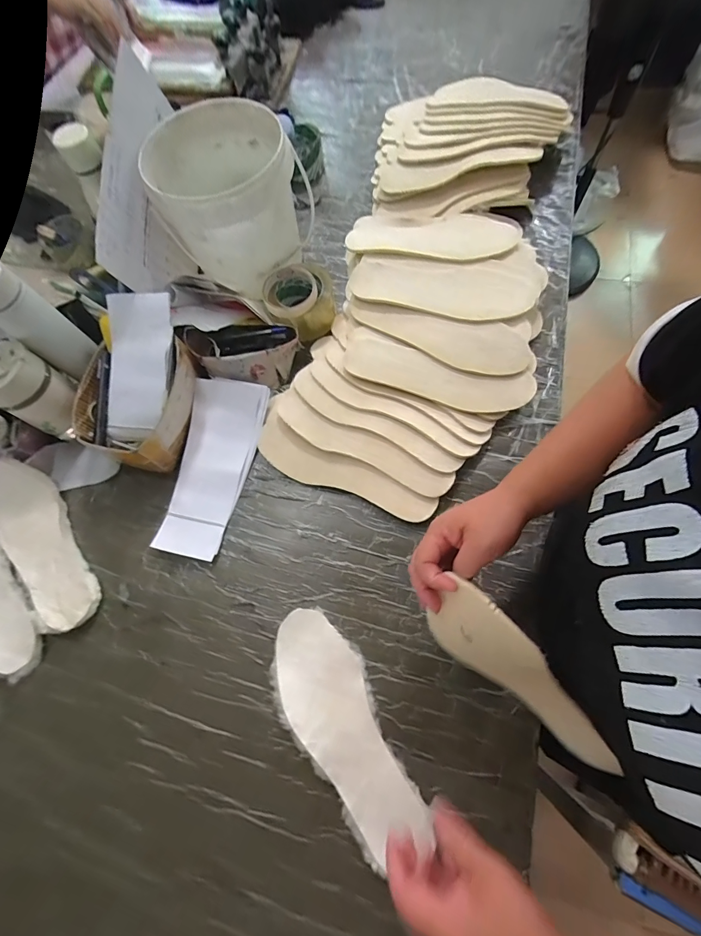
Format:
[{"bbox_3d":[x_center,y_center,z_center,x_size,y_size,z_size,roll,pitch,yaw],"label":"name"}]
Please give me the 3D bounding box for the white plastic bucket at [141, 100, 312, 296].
[{"bbox_3d":[-0.190,-0.413,0.591,0.186,0.164,0.202,24,73,13],"label":"white plastic bucket"}]

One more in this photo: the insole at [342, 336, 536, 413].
[{"bbox_3d":[0.123,-0.132,0.554,0.271,0.012,0.079,14,74,7],"label":"insole"}]

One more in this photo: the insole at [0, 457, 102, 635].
[{"bbox_3d":[-0.440,0.104,0.537,0.093,0.046,0.265,-32,70,-10],"label":"insole"}]

